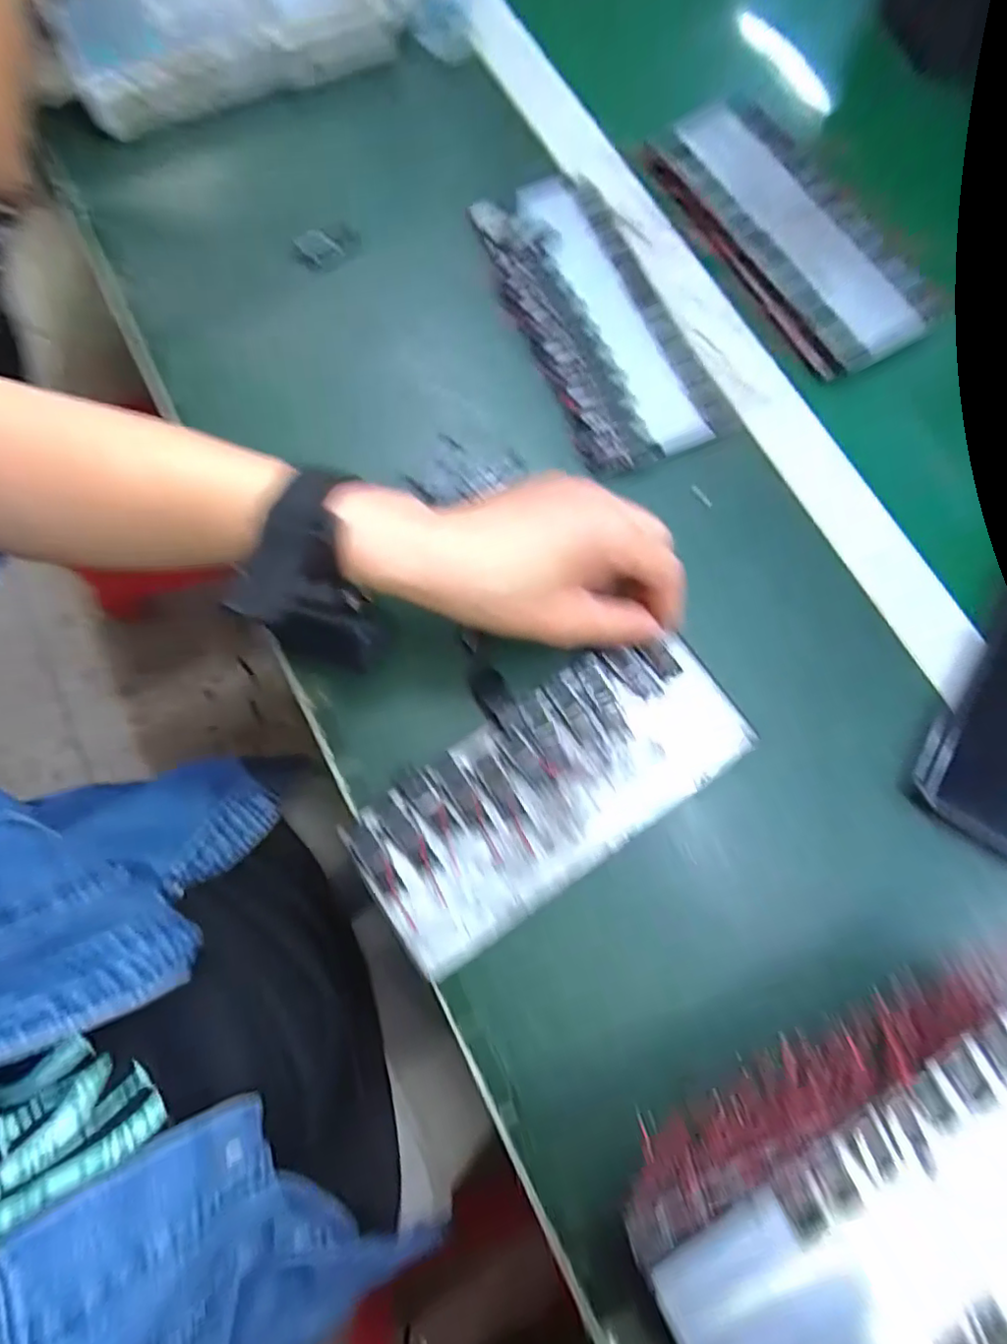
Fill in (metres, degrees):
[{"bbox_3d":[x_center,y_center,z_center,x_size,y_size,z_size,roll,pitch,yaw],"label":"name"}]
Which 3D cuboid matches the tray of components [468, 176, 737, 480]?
[{"bbox_3d":[0.056,-0.218,0.377,0.088,0.010,0.203,-21,76,-10],"label":"tray of components"}]

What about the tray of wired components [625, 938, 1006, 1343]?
[{"bbox_3d":[0.152,0.201,0.240,0.204,0.056,0.118,-22,76,-10],"label":"tray of wired components"}]

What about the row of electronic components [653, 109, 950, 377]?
[{"bbox_3d":[0.183,-0.280,0.387,0.085,0.017,0.201,-31,77,-6],"label":"row of electronic components"}]

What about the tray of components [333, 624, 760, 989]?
[{"bbox_3d":[0.025,0.057,0.307,0.198,0.009,0.085,-32,77,-8],"label":"tray of components"}]

